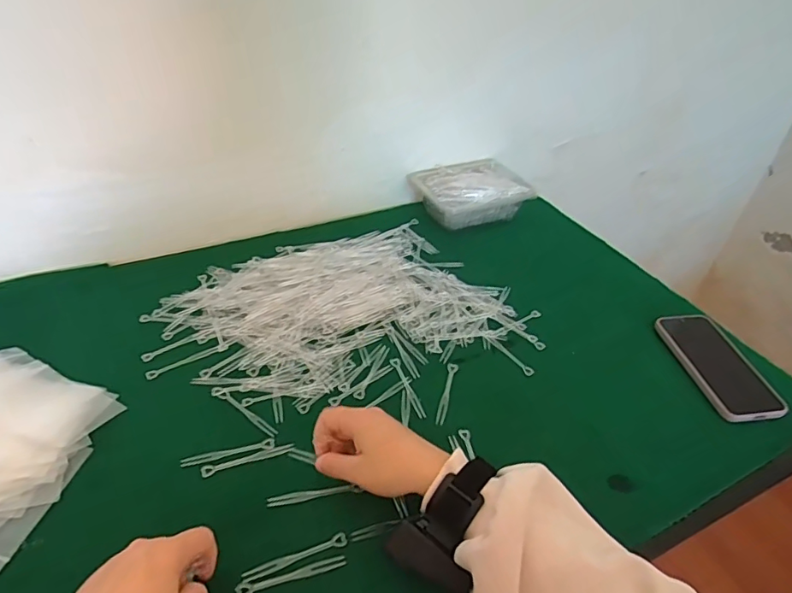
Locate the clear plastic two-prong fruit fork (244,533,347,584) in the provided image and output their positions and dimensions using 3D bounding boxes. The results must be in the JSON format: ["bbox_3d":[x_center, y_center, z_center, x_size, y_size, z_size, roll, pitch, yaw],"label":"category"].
[{"bbox_3d":[-0.084,0.220,0.432,0.088,0.004,0.011,-14,43,-20],"label":"clear plastic two-prong fruit fork"}]

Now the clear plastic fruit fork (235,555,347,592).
[{"bbox_3d":[-0.085,0.229,0.422,0.088,0.006,0.012,-11,42,-17],"label":"clear plastic fruit fork"}]

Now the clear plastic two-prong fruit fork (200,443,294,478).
[{"bbox_3d":[-0.144,0.159,0.501,0.087,0.004,0.010,-12,42,-19],"label":"clear plastic two-prong fruit fork"}]

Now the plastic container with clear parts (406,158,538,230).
[{"bbox_3d":[0.122,-0.172,0.855,0.177,0.060,0.124,-12,42,-19],"label":"plastic container with clear parts"}]

